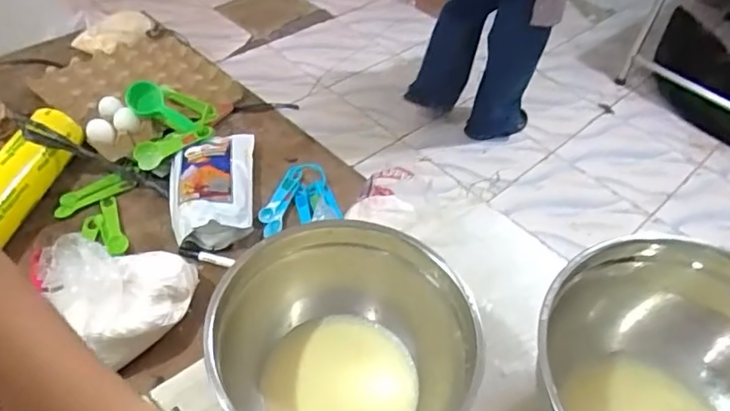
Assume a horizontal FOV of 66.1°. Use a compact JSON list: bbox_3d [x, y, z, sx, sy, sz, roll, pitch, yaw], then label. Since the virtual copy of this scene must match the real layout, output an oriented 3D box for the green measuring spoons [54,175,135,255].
[{"bbox_3d":[-0.429,0.015,0.889,0.109,0.018,0.150,-5,48,-11],"label":"green measuring spoons"}]

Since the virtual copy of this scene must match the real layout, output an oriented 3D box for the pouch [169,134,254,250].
[{"bbox_3d":[-0.250,-0.038,0.916,0.127,0.047,0.239,-2,48,-9],"label":"pouch"}]

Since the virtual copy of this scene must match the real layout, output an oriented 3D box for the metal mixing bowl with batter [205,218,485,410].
[{"bbox_3d":[-0.017,0.150,0.582,0.242,0.141,0.219,31,51,20],"label":"metal mixing bowl with batter"}]

